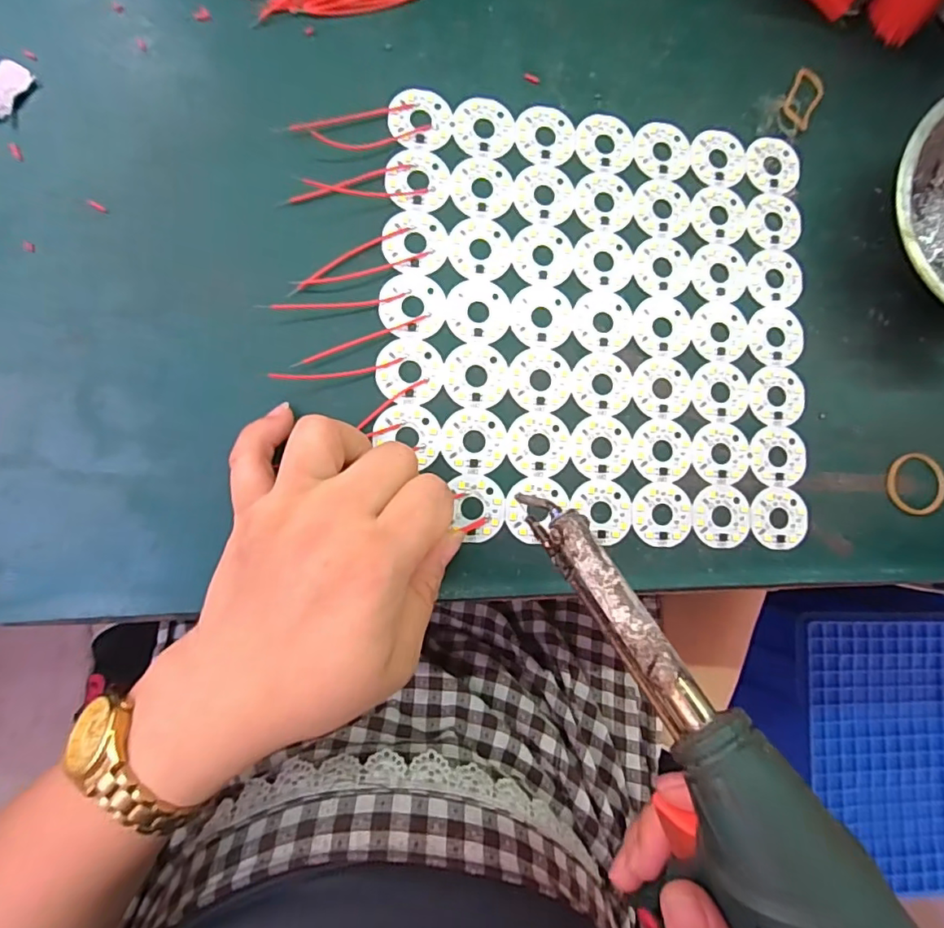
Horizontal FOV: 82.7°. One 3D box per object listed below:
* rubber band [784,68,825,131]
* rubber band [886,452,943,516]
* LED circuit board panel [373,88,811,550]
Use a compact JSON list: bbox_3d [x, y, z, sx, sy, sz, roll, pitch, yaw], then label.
[{"bbox_3d":[0.178,-0.194,0.286,0.017,0.006,0.029,23,83,-6],"label":"rubber band"},{"bbox_3d":[0.232,0.010,0.277,0.033,0.004,0.032,1,86,-8],"label":"rubber band"},{"bbox_3d":[0.065,-0.068,0.261,0.209,0.004,0.208,3,85,-8],"label":"LED circuit board panel"}]

